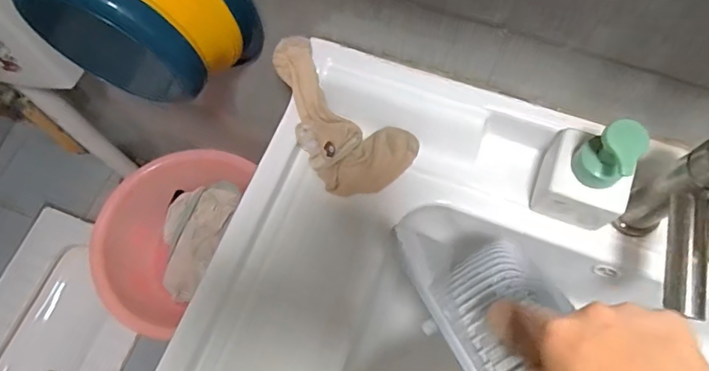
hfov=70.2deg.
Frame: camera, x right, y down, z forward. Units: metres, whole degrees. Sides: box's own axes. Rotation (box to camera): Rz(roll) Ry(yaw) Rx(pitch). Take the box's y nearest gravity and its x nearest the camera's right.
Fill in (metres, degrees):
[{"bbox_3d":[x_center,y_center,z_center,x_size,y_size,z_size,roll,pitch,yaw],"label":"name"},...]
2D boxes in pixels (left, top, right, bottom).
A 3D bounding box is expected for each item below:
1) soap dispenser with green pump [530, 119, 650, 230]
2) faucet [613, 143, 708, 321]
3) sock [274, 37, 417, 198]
[{"bbox_3d":[0.234,-0.016,0.489,0.078,0.135,0.070,18,69,9],"label":"soap dispenser with green pump"},{"bbox_3d":[0.284,0.051,0.448,0.047,0.174,0.133,9,68,5],"label":"faucet"},{"bbox_3d":[-0.025,-0.075,0.567,0.103,0.038,0.196,-40,91,-14],"label":"sock"}]

